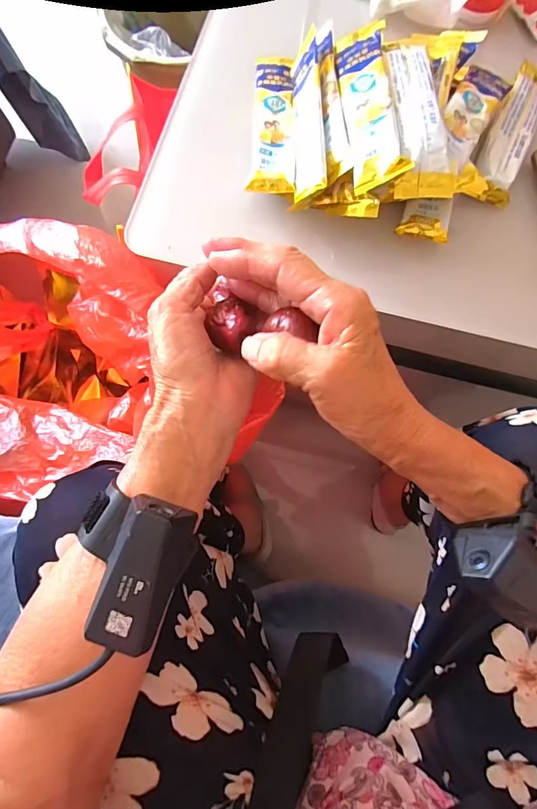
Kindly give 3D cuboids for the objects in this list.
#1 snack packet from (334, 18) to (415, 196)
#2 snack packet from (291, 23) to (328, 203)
[{"bbox_3d":[0.081,-0.252,0.334,0.041,0.012,0.174,-9,69,20],"label":"snack packet"},{"bbox_3d":[0.036,-0.249,0.354,0.018,0.038,0.169,7,75,-26],"label":"snack packet"}]

